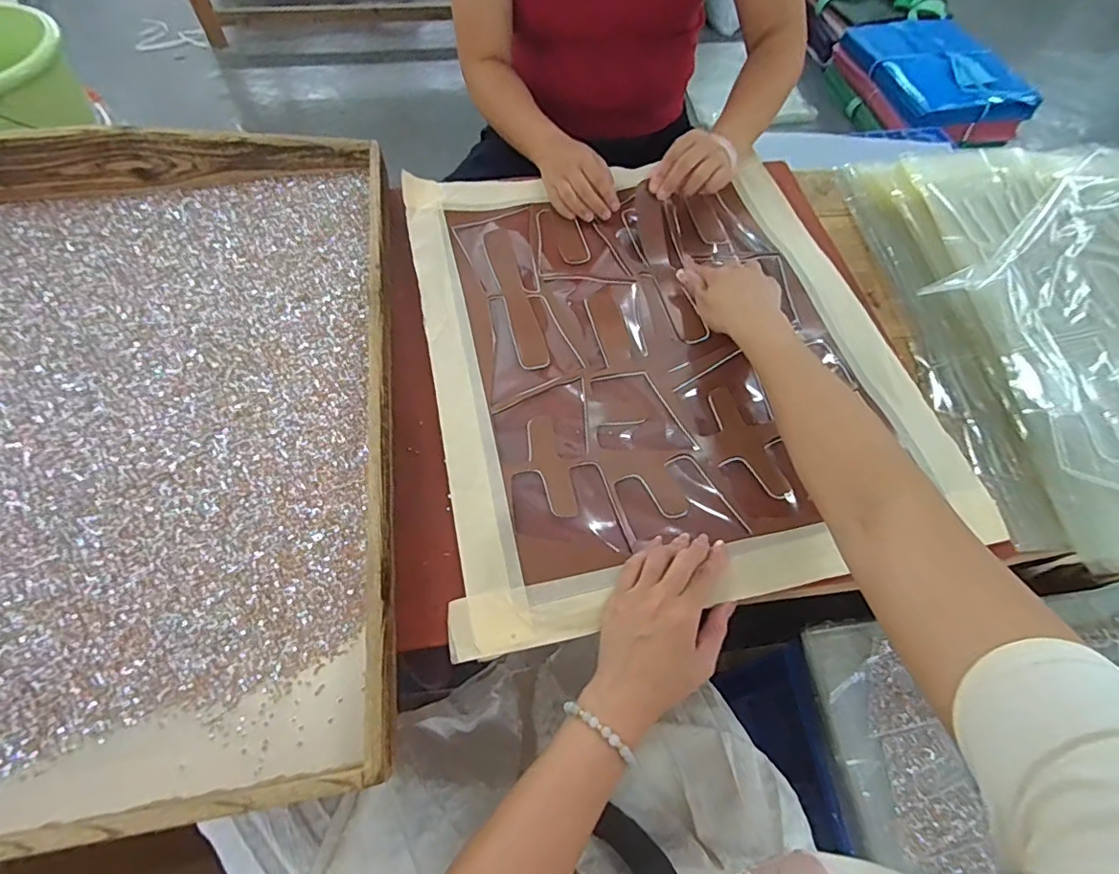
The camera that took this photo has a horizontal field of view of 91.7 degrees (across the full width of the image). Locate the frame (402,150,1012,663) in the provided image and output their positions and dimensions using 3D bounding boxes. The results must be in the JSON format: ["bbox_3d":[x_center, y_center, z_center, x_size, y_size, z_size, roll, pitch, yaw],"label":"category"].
[{"bbox_3d":[0.109,-0.106,0.596,0.491,0.033,0.559,-9,60,-7],"label":"frame"}]

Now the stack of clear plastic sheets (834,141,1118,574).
[{"bbox_3d":[0.644,-0.138,0.621,0.474,0.070,0.588,0,60,-1],"label":"stack of clear plastic sheets"}]

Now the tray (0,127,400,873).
[{"bbox_3d":[-0.469,-0.032,0.506,0.604,0.081,0.706,-7,60,-6],"label":"tray"}]

